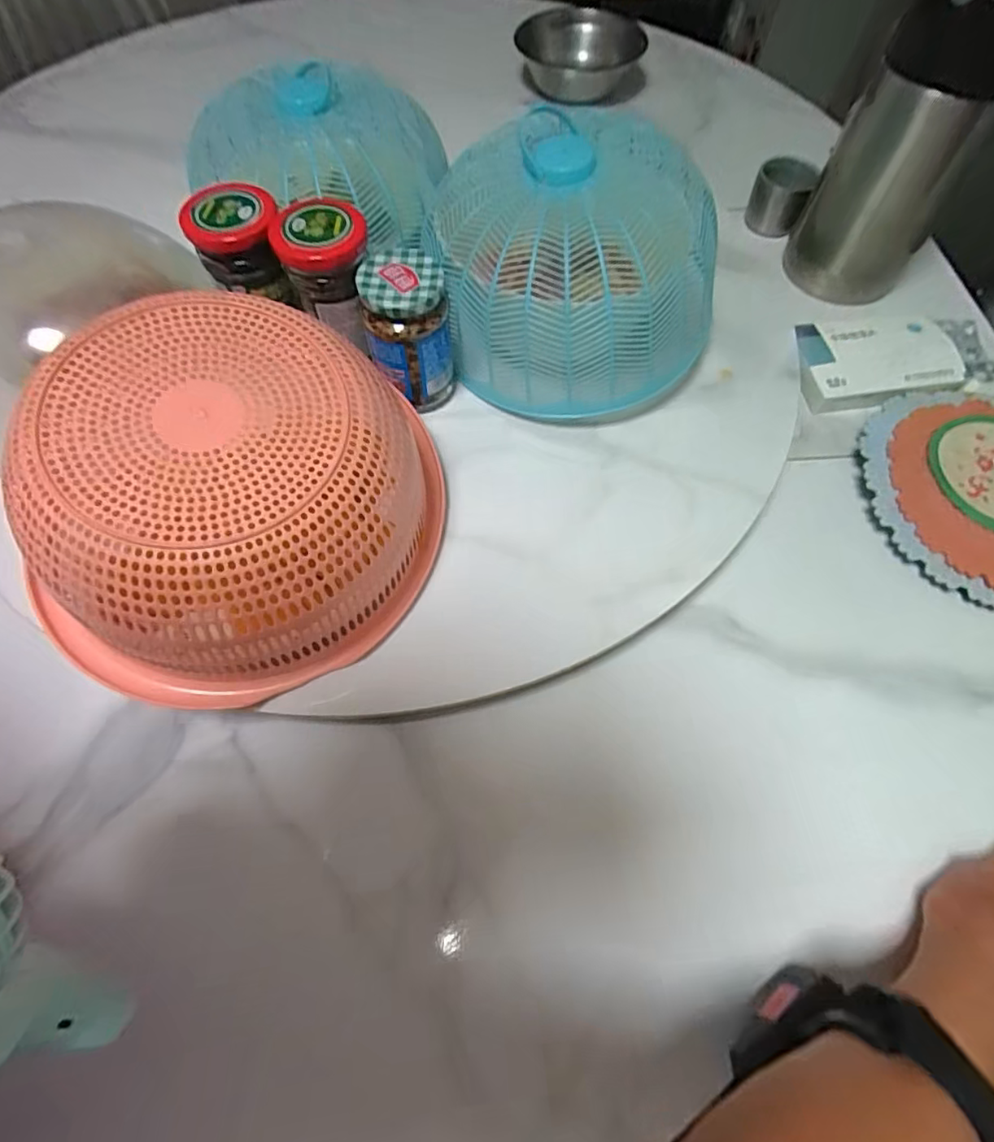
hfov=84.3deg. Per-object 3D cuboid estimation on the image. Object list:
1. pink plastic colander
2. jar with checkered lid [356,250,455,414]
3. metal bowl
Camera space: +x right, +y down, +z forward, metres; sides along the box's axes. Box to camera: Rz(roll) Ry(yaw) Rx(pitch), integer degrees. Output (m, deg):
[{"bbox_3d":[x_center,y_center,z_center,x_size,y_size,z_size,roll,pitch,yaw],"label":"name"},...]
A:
[{"bbox_3d":[-0.140,-0.037,0.315,0.199,0.123,0.203,-1,67,2],"label":"pink plastic colander"},{"bbox_3d":[-0.065,-0.177,0.410,0.060,0.096,0.063,-1,67,2],"label":"jar with checkered lid"},{"bbox_3d":[0.105,-0.688,0.732,0.147,0.054,0.149,0,65,0],"label":"metal bowl"}]

